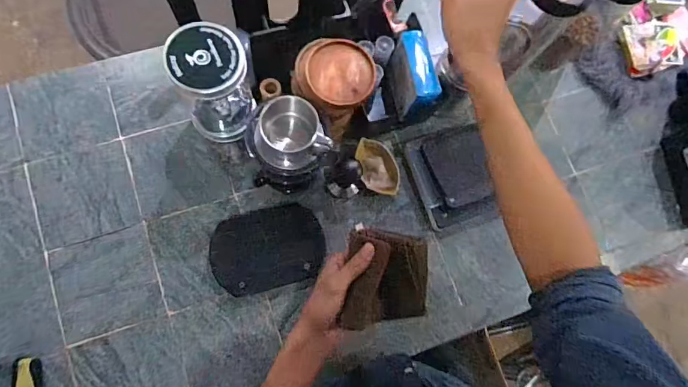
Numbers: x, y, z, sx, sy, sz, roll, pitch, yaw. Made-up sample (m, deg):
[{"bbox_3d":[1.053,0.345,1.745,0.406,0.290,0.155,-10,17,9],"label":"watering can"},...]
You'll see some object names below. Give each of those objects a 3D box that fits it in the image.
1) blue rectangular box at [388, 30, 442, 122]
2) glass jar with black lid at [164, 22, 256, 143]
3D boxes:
[{"bbox_3d":[0.112,-0.196,0.722,0.052,0.092,0.119,-15,80,-10],"label":"blue rectangular box"},{"bbox_3d":[-0.163,-0.135,0.557,0.081,0.154,0.095,-5,78,-8],"label":"glass jar with black lid"}]

